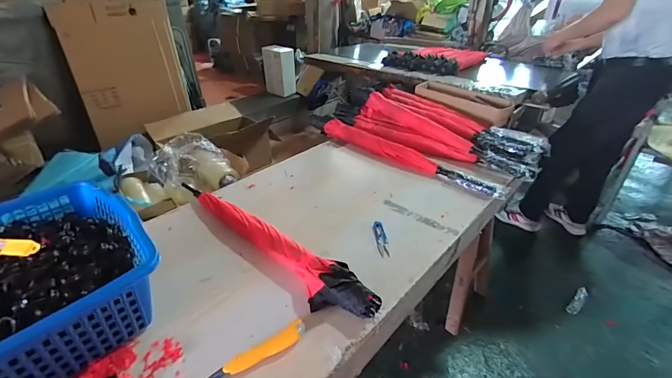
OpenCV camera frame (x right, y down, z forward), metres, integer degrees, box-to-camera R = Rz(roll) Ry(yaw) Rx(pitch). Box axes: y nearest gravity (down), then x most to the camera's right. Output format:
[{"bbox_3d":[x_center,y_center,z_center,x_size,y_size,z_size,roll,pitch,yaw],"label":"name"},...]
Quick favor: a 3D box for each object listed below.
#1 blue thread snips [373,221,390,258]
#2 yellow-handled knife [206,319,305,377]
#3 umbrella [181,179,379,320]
[{"bbox_3d":[0.111,0.119,0.843,0.027,0.005,0.120,-3,34,-3],"label":"blue thread snips"},{"bbox_3d":[-0.143,0.280,0.578,0.205,0.015,0.033,-20,38,-27],"label":"yellow-handled knife"},{"bbox_3d":[-0.164,0.109,0.800,0.620,0.058,0.090,28,43,36],"label":"umbrella"}]

